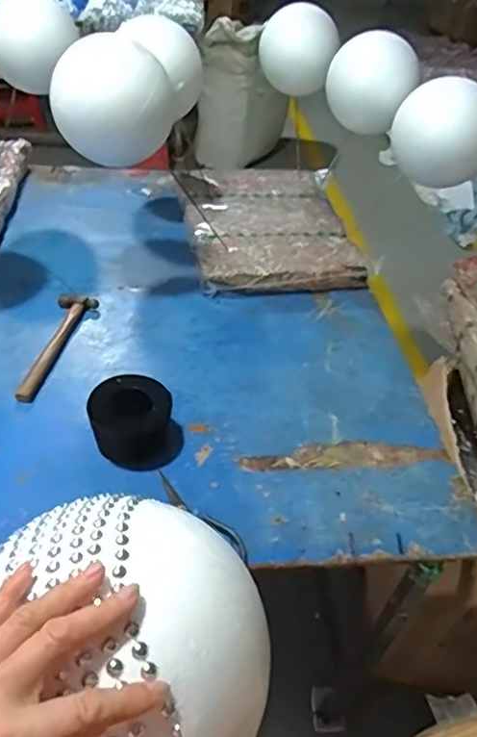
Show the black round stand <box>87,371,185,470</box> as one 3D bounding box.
[{"bbox_3d":[-0.144,0.074,0.836,0.125,0.082,0.115,4,40,-4],"label":"black round stand"}]

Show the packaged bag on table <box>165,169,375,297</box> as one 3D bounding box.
[{"bbox_3d":[0.074,-0.348,1.370,0.392,0.065,0.542,-3,41,-12],"label":"packaged bag on table"}]

